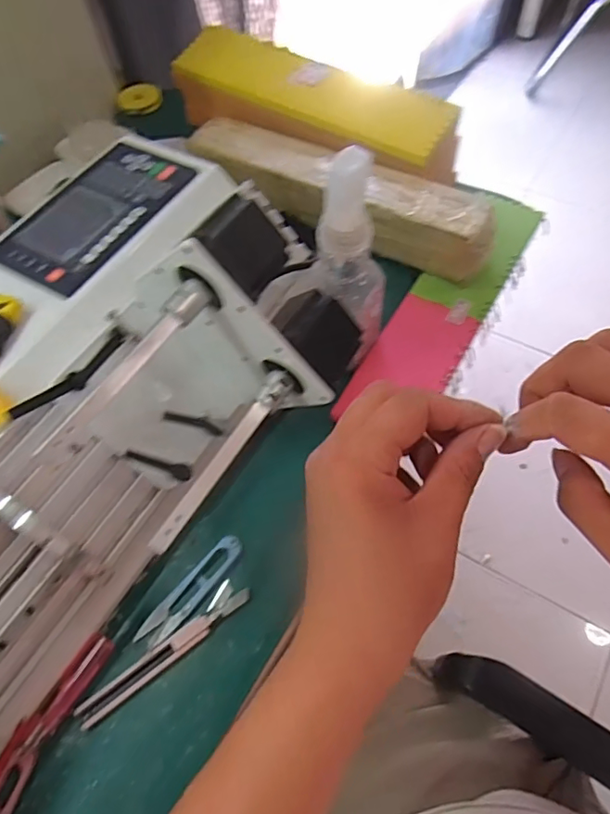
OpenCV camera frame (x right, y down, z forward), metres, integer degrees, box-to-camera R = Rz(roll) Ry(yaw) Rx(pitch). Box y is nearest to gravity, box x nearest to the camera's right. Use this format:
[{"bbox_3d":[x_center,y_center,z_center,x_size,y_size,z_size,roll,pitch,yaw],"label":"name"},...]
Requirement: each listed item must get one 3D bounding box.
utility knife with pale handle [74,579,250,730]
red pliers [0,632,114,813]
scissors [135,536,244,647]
[{"bbox_3d":[-0.101,0.178,0.395,0.137,0.008,0.022,-39,64,-18],"label":"utility knife with pale handle"},{"bbox_3d":[-0.194,0.249,0.355,0.026,0.013,0.204,20,62,15],"label":"red pliers"},{"bbox_3d":[-0.087,0.141,0.420,0.023,0.006,0.100,36,68,22],"label":"scissors"}]

